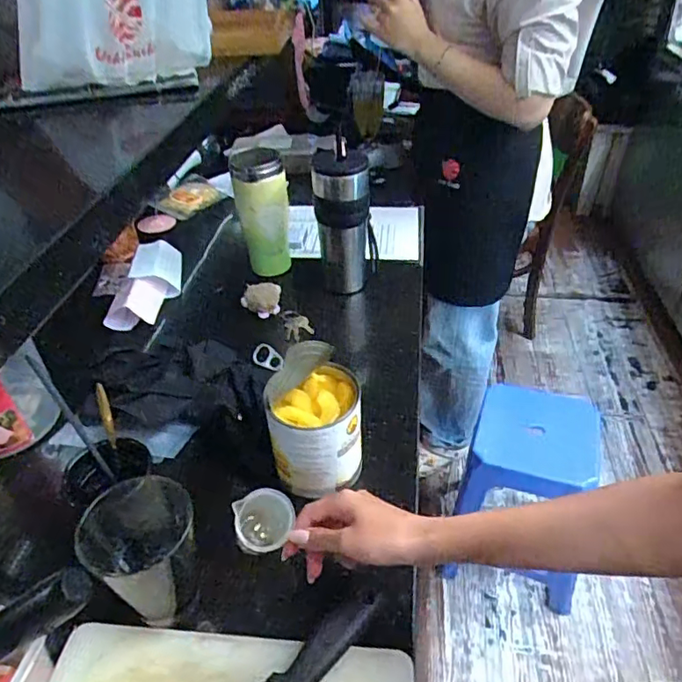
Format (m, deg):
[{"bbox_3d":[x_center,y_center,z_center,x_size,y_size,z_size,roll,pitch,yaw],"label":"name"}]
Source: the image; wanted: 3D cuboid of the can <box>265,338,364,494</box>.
[{"bbox_3d":[-0.026,0.076,0.601,0.093,0.155,0.098,-2,39,1],"label":"can"}]

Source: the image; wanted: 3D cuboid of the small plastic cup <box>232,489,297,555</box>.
[{"bbox_3d":[-0.070,0.165,0.513,0.052,0.032,0.053,3,67,-7],"label":"small plastic cup"}]

